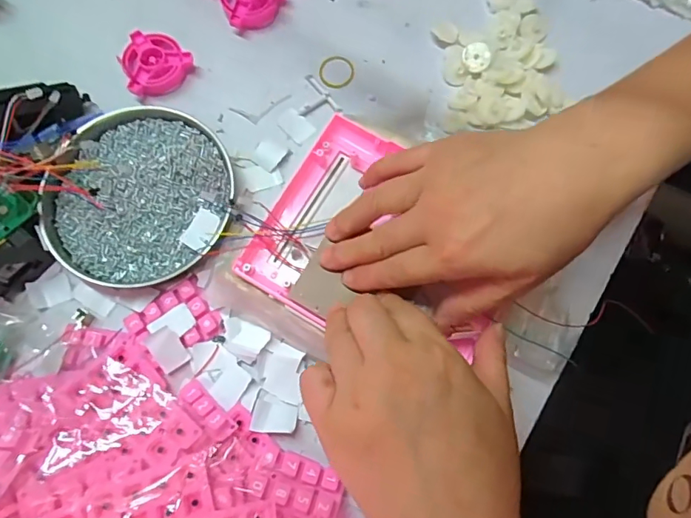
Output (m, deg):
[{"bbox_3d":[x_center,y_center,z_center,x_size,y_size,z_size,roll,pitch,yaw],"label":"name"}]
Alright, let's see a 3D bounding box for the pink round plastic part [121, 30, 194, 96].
[{"bbox_3d":[-0.153,-0.162,0.384,0.052,0.019,0.049,0,75,-1],"label":"pink round plastic part"}]

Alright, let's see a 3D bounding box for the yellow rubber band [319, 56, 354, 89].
[{"bbox_3d":[-0.007,-0.156,0.389,0.029,0.004,0.032,-1,75,-1],"label":"yellow rubber band"}]

